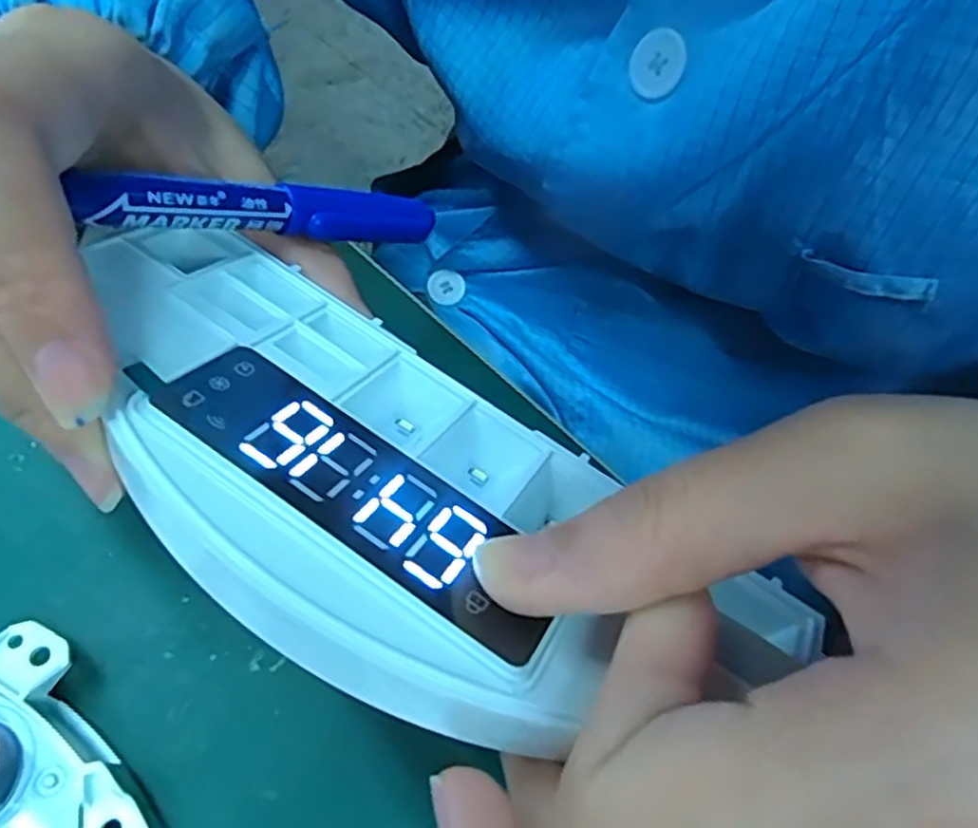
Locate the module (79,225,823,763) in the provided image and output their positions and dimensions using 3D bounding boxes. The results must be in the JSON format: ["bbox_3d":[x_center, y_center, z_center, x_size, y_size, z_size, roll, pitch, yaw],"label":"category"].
[{"bbox_3d":[-0.032,0.006,0.137,0.107,0.022,0.068,33,39,11],"label":"module"}]

